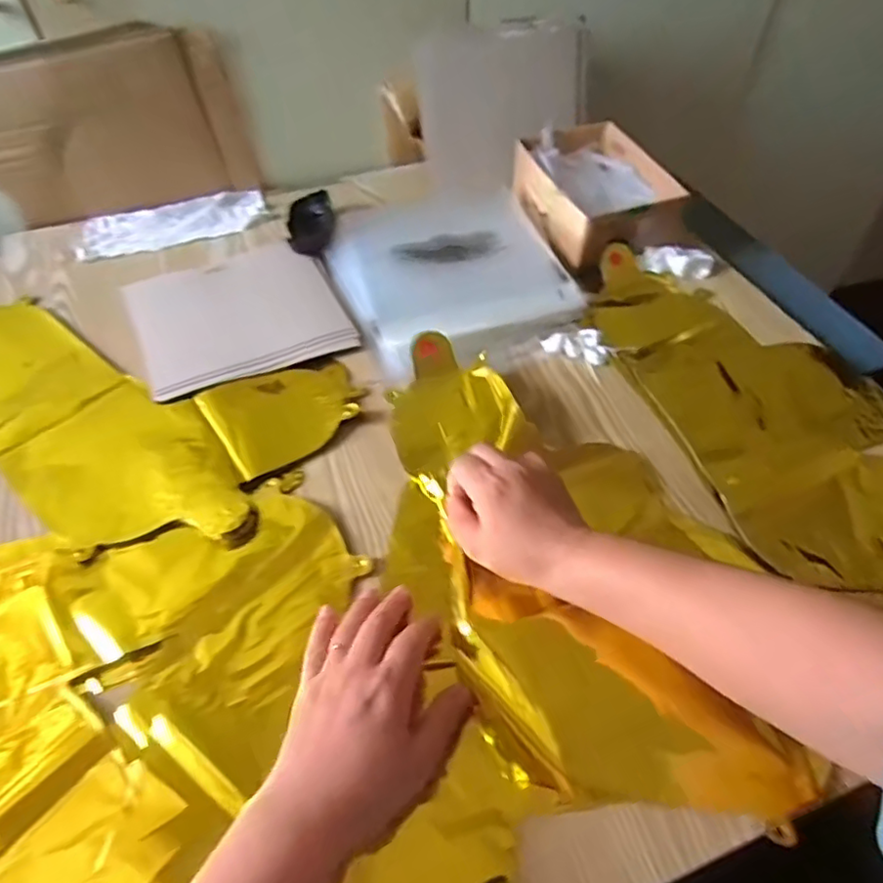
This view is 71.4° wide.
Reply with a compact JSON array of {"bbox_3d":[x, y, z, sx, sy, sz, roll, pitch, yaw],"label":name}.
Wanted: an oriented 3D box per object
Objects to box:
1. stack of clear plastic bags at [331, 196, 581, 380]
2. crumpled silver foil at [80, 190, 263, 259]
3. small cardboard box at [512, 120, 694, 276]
[{"bbox_3d":[0.006,-0.188,0.659,0.224,0.021,0.268,-17,53,-12],"label":"stack of clear plastic bags"},{"bbox_3d":[-0.318,-0.261,0.730,0.208,0.005,0.080,-17,54,-12],"label":"crumpled silver foil"},{"bbox_3d":[0.172,-0.285,0.696,0.142,0.057,0.195,-16,53,-12],"label":"small cardboard box"}]

